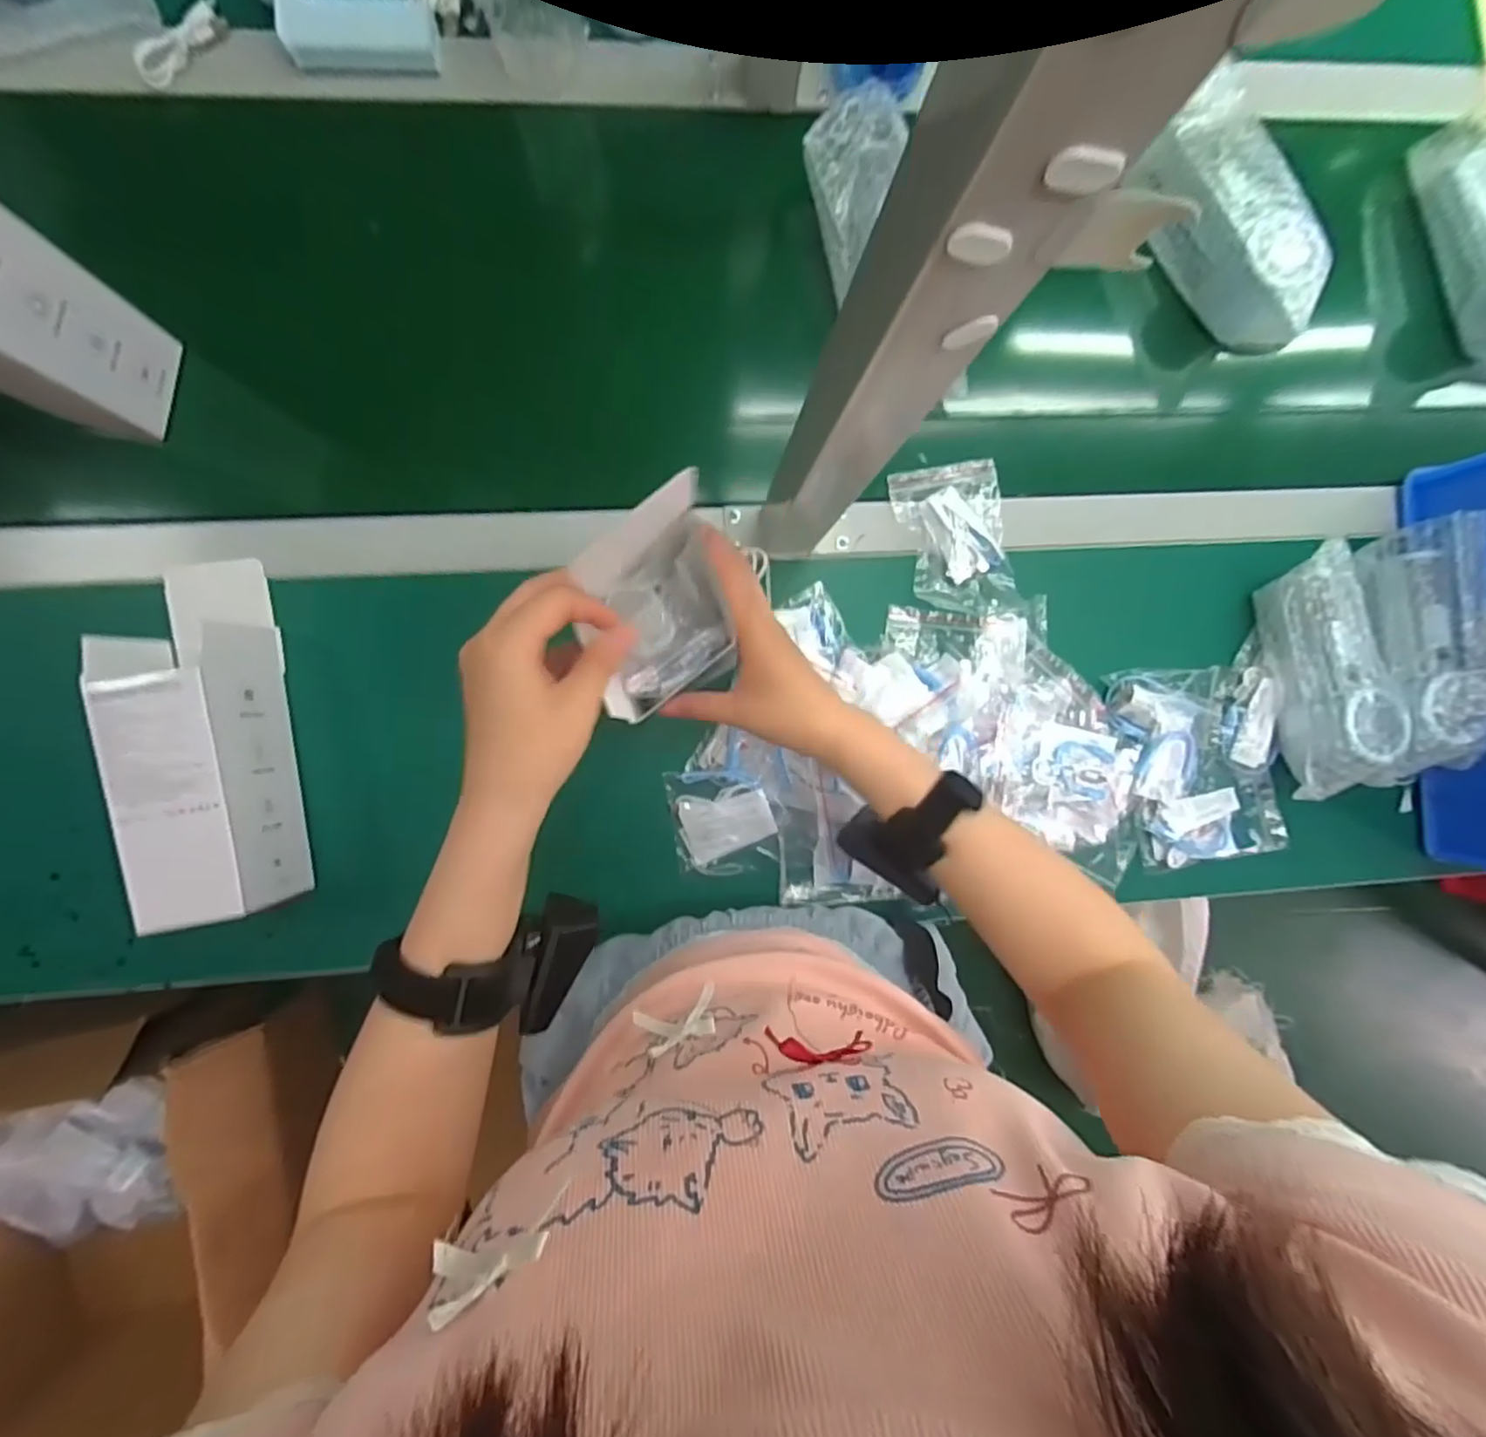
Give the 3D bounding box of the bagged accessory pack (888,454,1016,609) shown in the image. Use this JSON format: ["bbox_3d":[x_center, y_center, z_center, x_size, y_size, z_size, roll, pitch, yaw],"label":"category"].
[{"bbox_3d":[0.168,-0.142,0.528,0.082,0.022,0.118,-13,96,-3],"label":"bagged accessory pack"}]

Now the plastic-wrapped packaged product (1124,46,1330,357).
[{"bbox_3d":[0.375,-0.376,0.504,0.072,0.069,0.183,-38,97,0],"label":"plastic-wrapped packaged product"}]

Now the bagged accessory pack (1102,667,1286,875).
[{"bbox_3d":[0.376,0.038,0.549,0.120,0.020,0.173,-15,96,-3],"label":"bagged accessory pack"}]

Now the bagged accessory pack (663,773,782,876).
[{"bbox_3d":[-0.014,0.083,0.515,0.083,0.027,0.076,-4,96,-4],"label":"bagged accessory pack"}]

